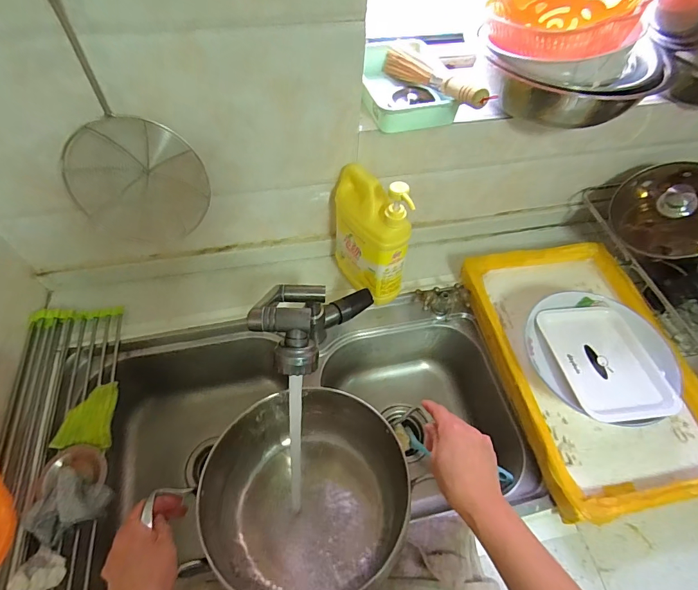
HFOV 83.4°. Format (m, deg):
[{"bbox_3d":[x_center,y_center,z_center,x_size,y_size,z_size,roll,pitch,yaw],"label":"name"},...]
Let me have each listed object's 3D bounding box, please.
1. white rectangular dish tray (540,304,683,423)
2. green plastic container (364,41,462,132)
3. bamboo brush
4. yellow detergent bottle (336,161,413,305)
[{"bbox_3d":[0.391,0.100,0.601,0.145,0.031,0.186,-4,57,-5],"label":"white rectangular dish tray"},{"bbox_3d":[0.087,-0.340,0.633,0.133,0.040,0.199,-4,57,-5],"label":"green plastic container"},{"bbox_3d":[0.126,-0.333,0.600,0.025,0.044,0.236,-22,48,-16],"label":"bamboo brush"},{"bbox_3d":[0.028,-0.108,0.642,0.063,0.219,0.169,-30,62,-20],"label":"yellow detergent bottle"}]

